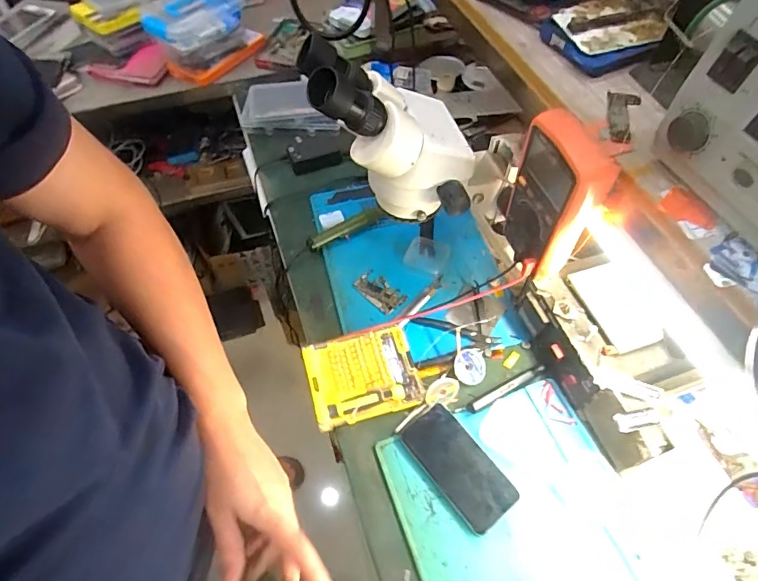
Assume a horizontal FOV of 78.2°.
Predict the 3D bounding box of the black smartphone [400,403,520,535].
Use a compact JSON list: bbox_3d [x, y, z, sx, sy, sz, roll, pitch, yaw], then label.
[{"bbox_3d":[0.092,0.206,0.548,0.070,0.012,0.139,-34,62,-20],"label":"black smartphone"}]

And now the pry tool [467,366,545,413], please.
[{"bbox_3d":[0.165,0.125,0.600,0.117,0.012,0.016,-25,59,-16],"label":"pry tool"}]

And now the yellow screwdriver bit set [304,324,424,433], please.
[{"bbox_3d":[-0.022,0.110,0.598,0.132,0.028,0.106,-14,57,-9],"label":"yellow screwdriver bit set"}]

